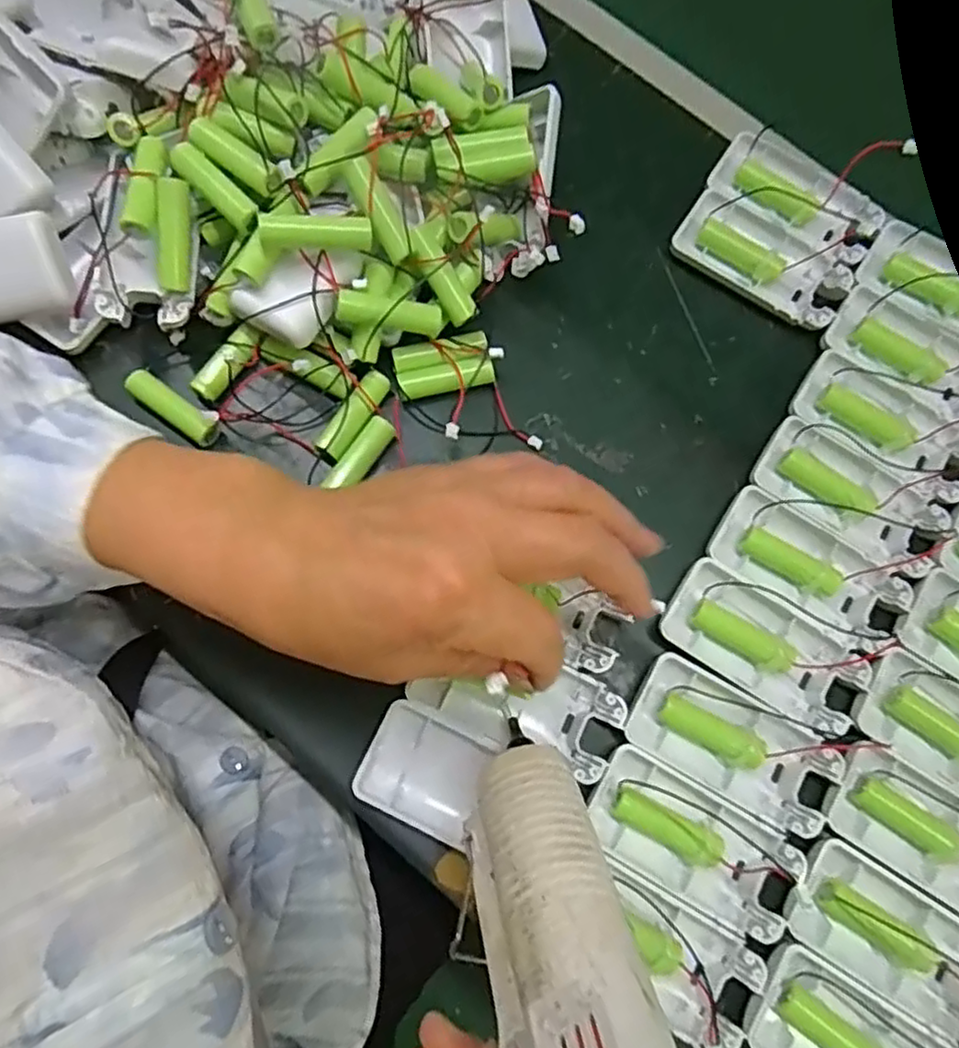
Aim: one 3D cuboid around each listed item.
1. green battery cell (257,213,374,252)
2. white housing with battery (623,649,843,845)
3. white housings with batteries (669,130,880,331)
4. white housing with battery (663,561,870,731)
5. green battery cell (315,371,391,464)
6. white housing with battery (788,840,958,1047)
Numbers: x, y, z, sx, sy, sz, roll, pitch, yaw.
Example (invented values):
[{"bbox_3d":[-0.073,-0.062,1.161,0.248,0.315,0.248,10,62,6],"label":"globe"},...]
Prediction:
[{"bbox_3d":[-0.074,-0.133,0.313,0.049,0.015,0.012,-3,76,-5],"label":"green battery cell"},{"bbox_3d":[0.114,0.099,0.314,0.092,0.016,0.044,29,76,4],"label":"white housing with battery"},{"bbox_3d":[0.166,-0.163,0.383,0.095,0.019,0.088,33,76,5],"label":"white housings with batteries"},{"bbox_3d":[0.134,0.058,0.324,0.095,0.014,0.043,32,76,4],"label":"white housing with battery"},{"bbox_3d":[-0.062,-0.054,0.340,0.015,0.011,0.050,30,76,4],"label":"green battery cell"},{"bbox_3d":[0.179,0.179,0.293,0.088,0.017,0.044,33,76,4],"label":"white housing with battery"}]

